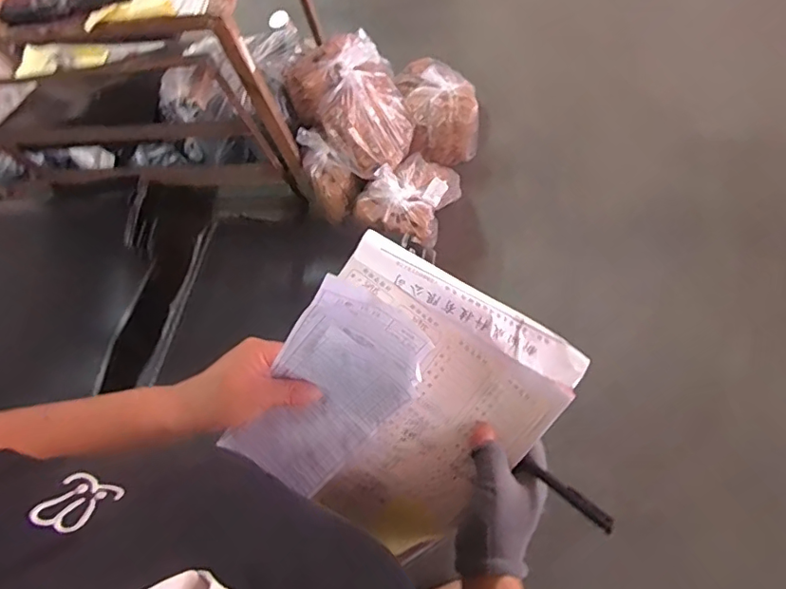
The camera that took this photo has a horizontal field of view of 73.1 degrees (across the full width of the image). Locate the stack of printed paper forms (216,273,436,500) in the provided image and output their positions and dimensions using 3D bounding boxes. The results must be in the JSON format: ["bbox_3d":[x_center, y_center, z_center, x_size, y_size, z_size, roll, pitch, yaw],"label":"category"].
[{"bbox_3d":[-0.049,0.078,0.419,0.103,0.188,0.024,30,25,-13],"label":"stack of printed paper forms"}]

